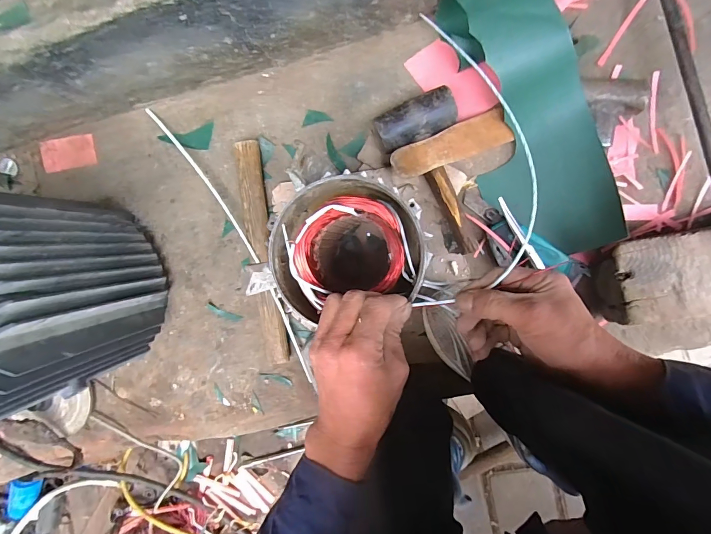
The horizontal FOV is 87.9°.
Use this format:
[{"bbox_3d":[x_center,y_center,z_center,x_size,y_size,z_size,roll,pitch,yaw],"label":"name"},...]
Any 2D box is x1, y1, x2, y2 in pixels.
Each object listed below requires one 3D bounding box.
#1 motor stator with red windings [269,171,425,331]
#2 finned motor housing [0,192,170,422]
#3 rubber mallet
[{"bbox_3d":[0.001,-0.023,0.442,0.149,0.181,0.132,1,91,8],"label":"motor stator with red windings"},{"bbox_3d":[-0.399,0.048,0.444,0.225,0.262,0.228,-24,88,8],"label":"finned motor housing"},{"bbox_3d":[0.109,-0.116,0.479,0.107,0.058,0.201,-24,88,8],"label":"rubber mallet"}]

